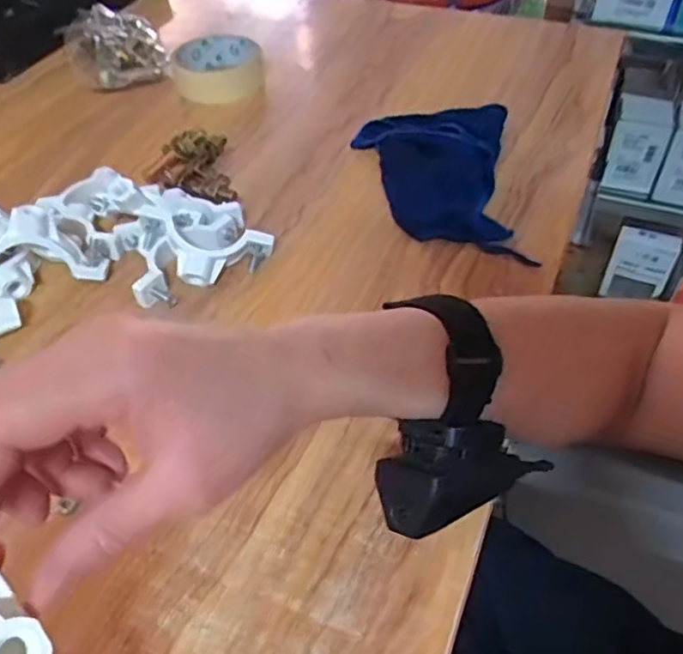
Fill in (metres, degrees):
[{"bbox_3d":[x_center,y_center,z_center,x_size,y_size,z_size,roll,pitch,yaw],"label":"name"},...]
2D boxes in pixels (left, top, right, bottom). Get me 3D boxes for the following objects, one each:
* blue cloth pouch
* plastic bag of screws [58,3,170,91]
[{"bbox_3d":[0.073,-0.120,0.489,0.115,0.029,0.174,0,46,2],"label":"blue cloth pouch"},{"bbox_3d":[-0.228,-0.282,0.650,0.094,0.036,0.121,-17,48,-13],"label":"plastic bag of screws"}]

